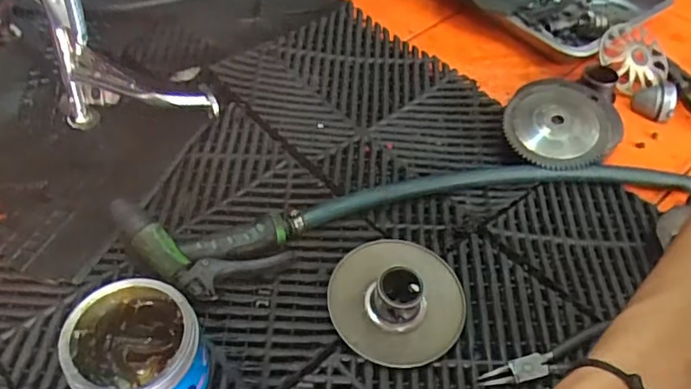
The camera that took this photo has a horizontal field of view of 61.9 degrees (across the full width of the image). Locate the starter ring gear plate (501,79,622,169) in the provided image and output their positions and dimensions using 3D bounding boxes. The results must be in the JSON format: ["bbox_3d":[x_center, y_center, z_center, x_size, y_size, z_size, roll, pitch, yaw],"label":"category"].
[{"bbox_3d":[0.259,-0.086,0.682,0.150,0.028,0.121,-35,67,-25],"label":"starter ring gear plate"}]

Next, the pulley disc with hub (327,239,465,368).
[{"bbox_3d":[0.048,0.095,0.538,0.120,0.041,0.123,1,49,-1],"label":"pulley disc with hub"}]

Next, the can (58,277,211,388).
[{"bbox_3d":[-0.166,0.130,0.468,0.097,0.086,0.105,1,49,-1],"label":"can"}]

